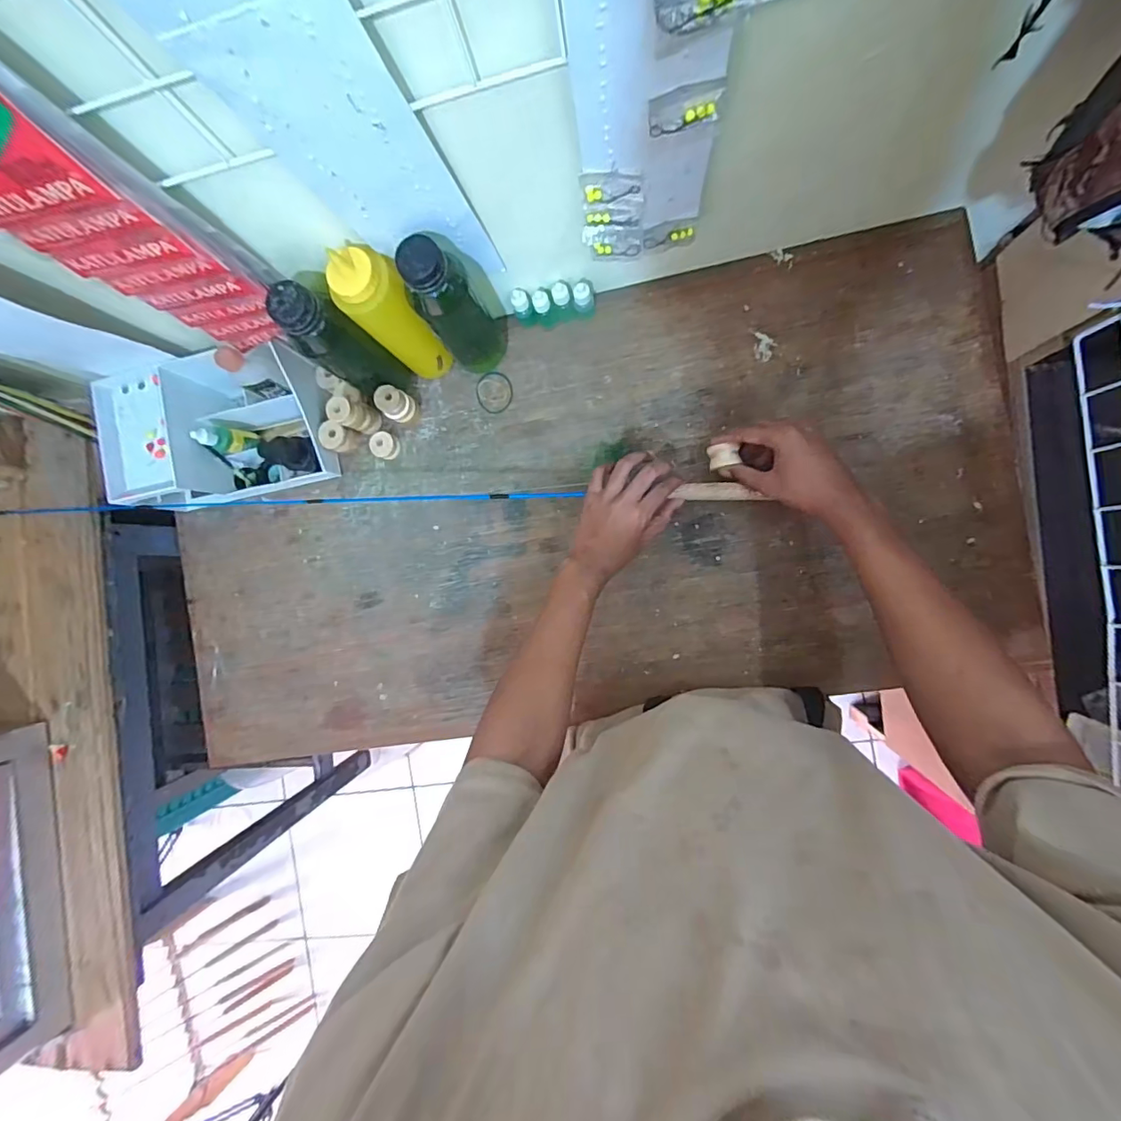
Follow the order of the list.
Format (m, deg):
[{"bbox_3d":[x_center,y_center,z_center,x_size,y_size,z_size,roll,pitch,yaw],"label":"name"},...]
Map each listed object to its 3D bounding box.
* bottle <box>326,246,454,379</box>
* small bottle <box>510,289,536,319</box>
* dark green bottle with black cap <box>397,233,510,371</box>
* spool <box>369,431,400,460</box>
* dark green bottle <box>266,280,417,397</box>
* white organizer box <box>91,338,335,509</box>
[{"bbox_3d":[-0.167,-0.247,0.536,0.054,0.196,0.060,43,94,7],"label":"bottle"},{"bbox_3d":[-0.043,-0.293,0.592,0.022,0.045,0.021,0,89,8],"label":"small bottle"},{"bbox_3d":[-0.108,-0.253,0.526,0.072,0.189,0.053,-35,84,5],"label":"dark green bottle with black cap"},{"bbox_3d":[-0.215,-0.141,0.624,0.026,0.028,0.030,28,92,7],"label":"spool"},{"bbox_3d":[-0.222,-0.219,0.542,0.057,0.191,0.051,23,92,8],"label":"dark green bottle"},{"bbox_3d":[-0.405,-0.161,0.610,0.238,0.115,0.151,-10,87,7],"label":"white organizer box"}]

